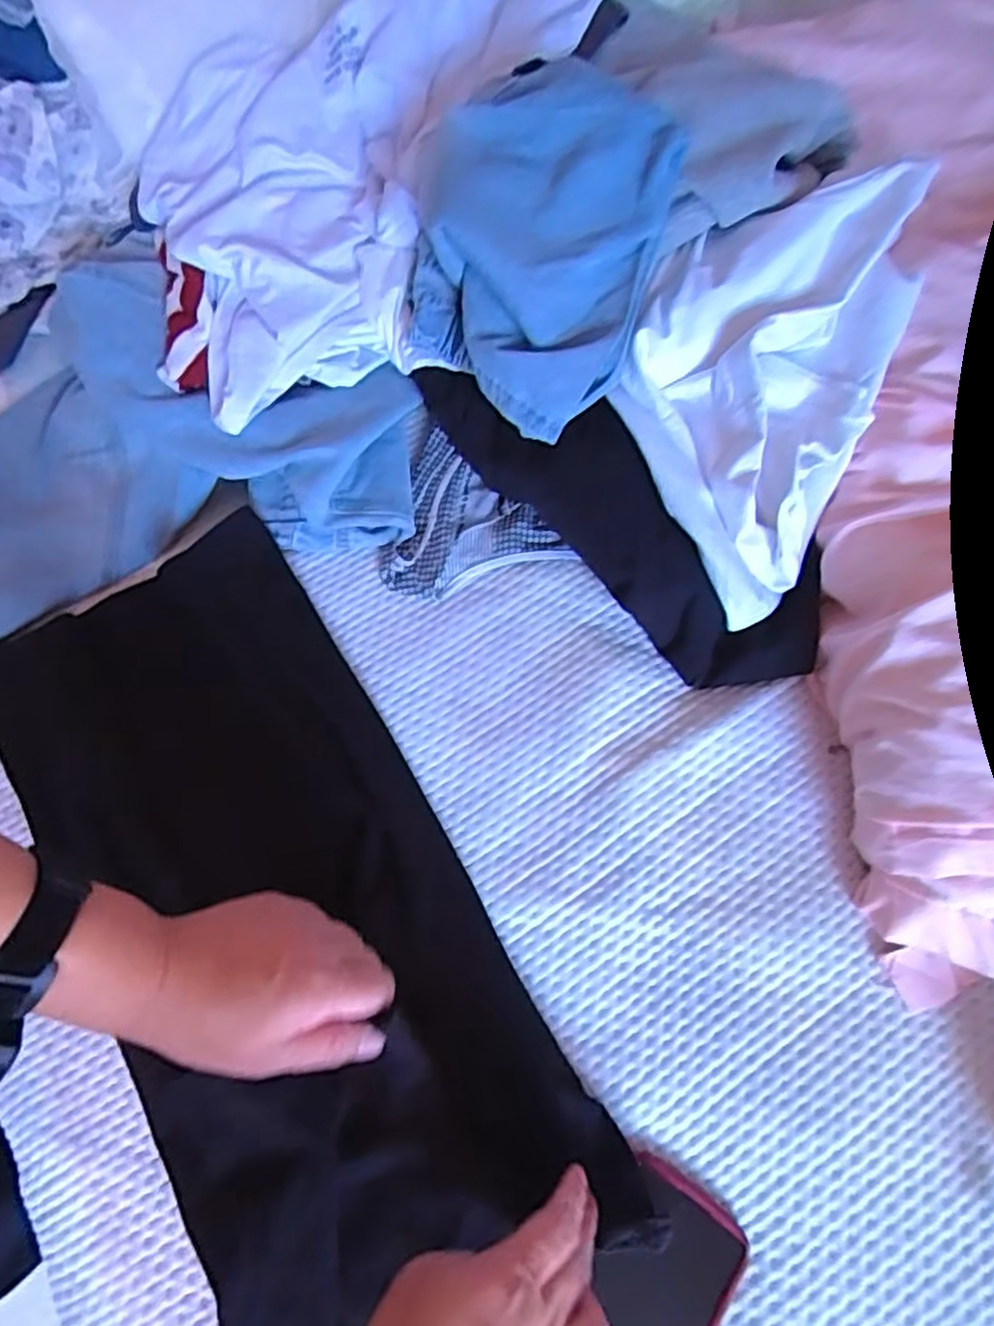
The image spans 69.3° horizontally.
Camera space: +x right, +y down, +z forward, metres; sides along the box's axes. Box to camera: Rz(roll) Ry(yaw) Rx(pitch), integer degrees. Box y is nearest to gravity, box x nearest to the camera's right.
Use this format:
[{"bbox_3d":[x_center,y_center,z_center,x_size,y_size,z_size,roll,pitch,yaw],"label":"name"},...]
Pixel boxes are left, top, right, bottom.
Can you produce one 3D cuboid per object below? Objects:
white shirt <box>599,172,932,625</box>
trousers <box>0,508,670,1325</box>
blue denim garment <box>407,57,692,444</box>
[{"bbox_3d":[0.183,-0.215,0.515,0.168,0.088,0.345,20,72,9],"label":"white shirt"},{"bbox_3d":[-0.156,0.156,0.489,0.246,0.028,0.544,-33,69,-9],"label":"trousers"},{"bbox_3d":[0.015,-0.293,0.510,0.186,0.109,0.238,17,71,8],"label":"blue denim garment"}]

